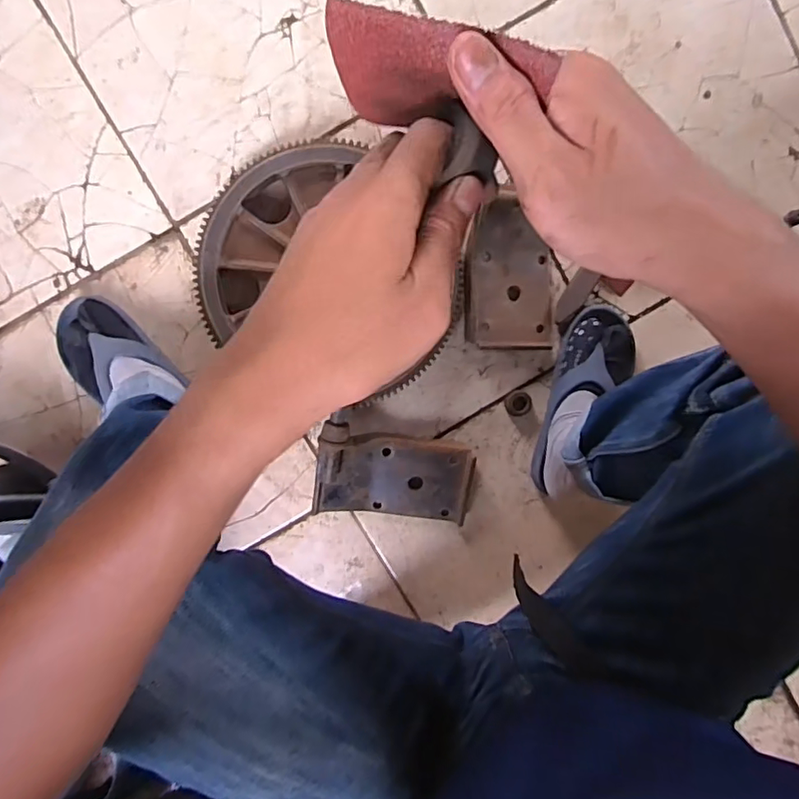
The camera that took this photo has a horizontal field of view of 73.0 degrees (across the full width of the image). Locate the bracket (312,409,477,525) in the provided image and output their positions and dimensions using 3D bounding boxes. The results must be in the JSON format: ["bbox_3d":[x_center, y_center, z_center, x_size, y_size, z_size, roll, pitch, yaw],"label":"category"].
[{"bbox_3d":[-0.005,0.098,0.697,0.200,0.058,0.125,8,95,-4],"label":"bracket"}]

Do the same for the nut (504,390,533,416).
[{"bbox_3d":[0.160,0.005,0.726,0.036,0.008,0.034,0,98,-2],"label":"nut"}]

